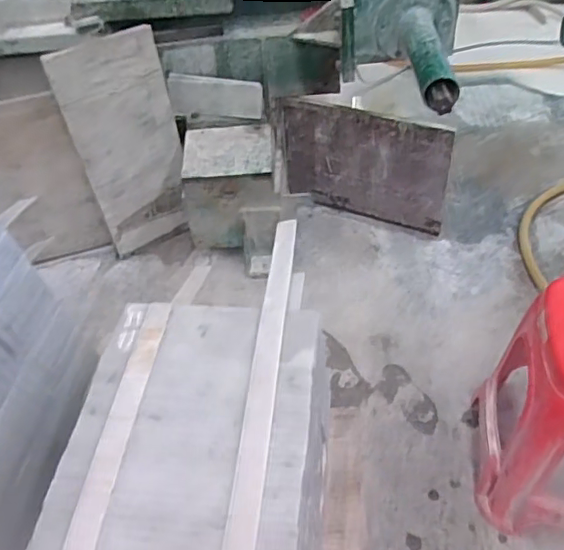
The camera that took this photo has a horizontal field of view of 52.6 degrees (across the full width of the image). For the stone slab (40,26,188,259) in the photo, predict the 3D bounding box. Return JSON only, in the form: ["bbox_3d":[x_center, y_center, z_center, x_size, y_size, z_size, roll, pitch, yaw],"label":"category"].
[{"bbox_3d":[-0.462,-0.387,1.772,0.310,0.661,0.049,-25,41,-19],"label":"stone slab"}]

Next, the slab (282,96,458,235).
[{"bbox_3d":[0.264,-0.352,1.863,0.554,0.403,0.042,18,49,23],"label":"slab"}]

